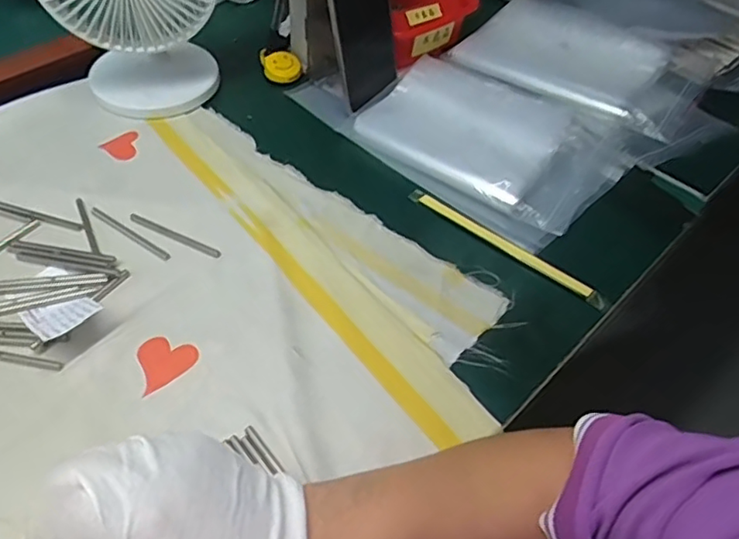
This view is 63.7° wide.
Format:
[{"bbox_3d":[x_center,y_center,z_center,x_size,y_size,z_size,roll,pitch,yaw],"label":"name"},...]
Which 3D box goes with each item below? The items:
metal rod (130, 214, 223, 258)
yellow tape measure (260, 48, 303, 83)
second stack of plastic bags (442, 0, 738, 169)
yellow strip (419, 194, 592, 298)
[{"bbox_3d":[-0.171,-0.031,0.521,0.092,0.005,0.008,23,51,13],"label":"metal rod"},{"bbox_3d":[-0.101,-0.236,0.688,0.043,0.022,0.053,-12,52,-9],"label":"yellow tape measure"},{"bbox_3d":[0.261,-0.238,0.695,0.207,0.037,0.301,-30,59,-28],"label":"second stack of plastic bags"},{"bbox_3d":[0.120,-0.024,0.543,0.177,0.008,0.009,35,55,22],"label":"yellow strip"}]

